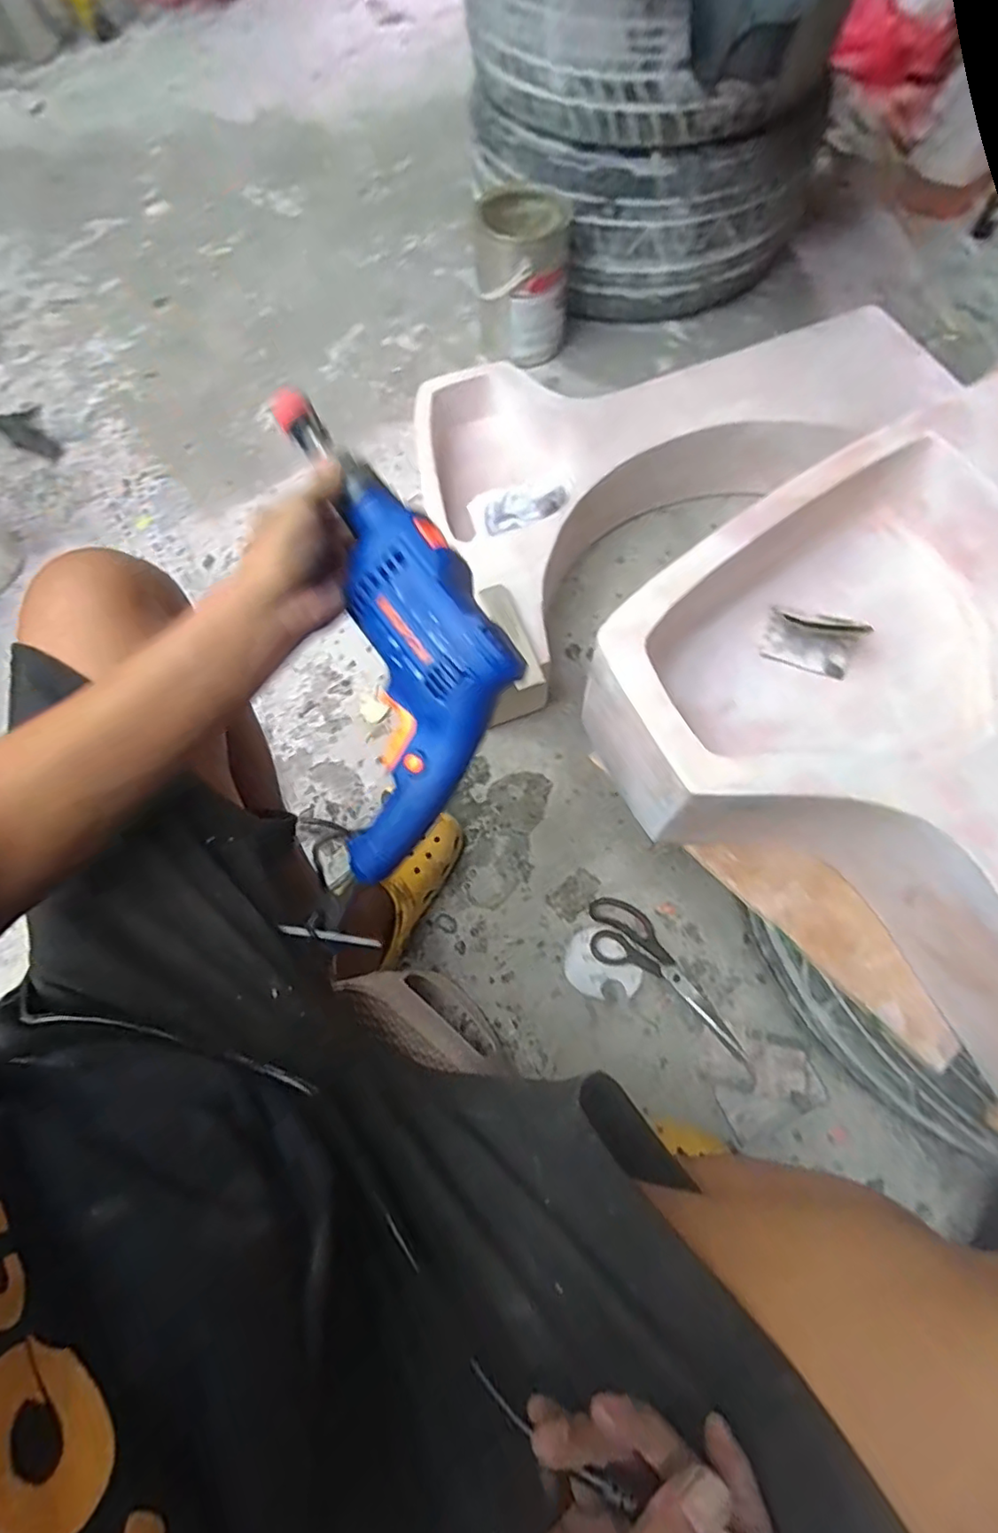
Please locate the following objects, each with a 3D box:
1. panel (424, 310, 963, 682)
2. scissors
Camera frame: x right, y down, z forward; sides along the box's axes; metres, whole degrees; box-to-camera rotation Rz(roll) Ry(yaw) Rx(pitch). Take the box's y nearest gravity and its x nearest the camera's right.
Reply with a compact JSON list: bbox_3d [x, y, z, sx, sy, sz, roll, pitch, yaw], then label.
[{"bbox_3d":[0.202,-0.507,0.949,0.846,0.143,0.504,-36,70,-12],"label":"panel"},{"bbox_3d":[0.188,0.259,0.713,0.079,0.008,0.225,-33,70,-10],"label":"scissors"}]

